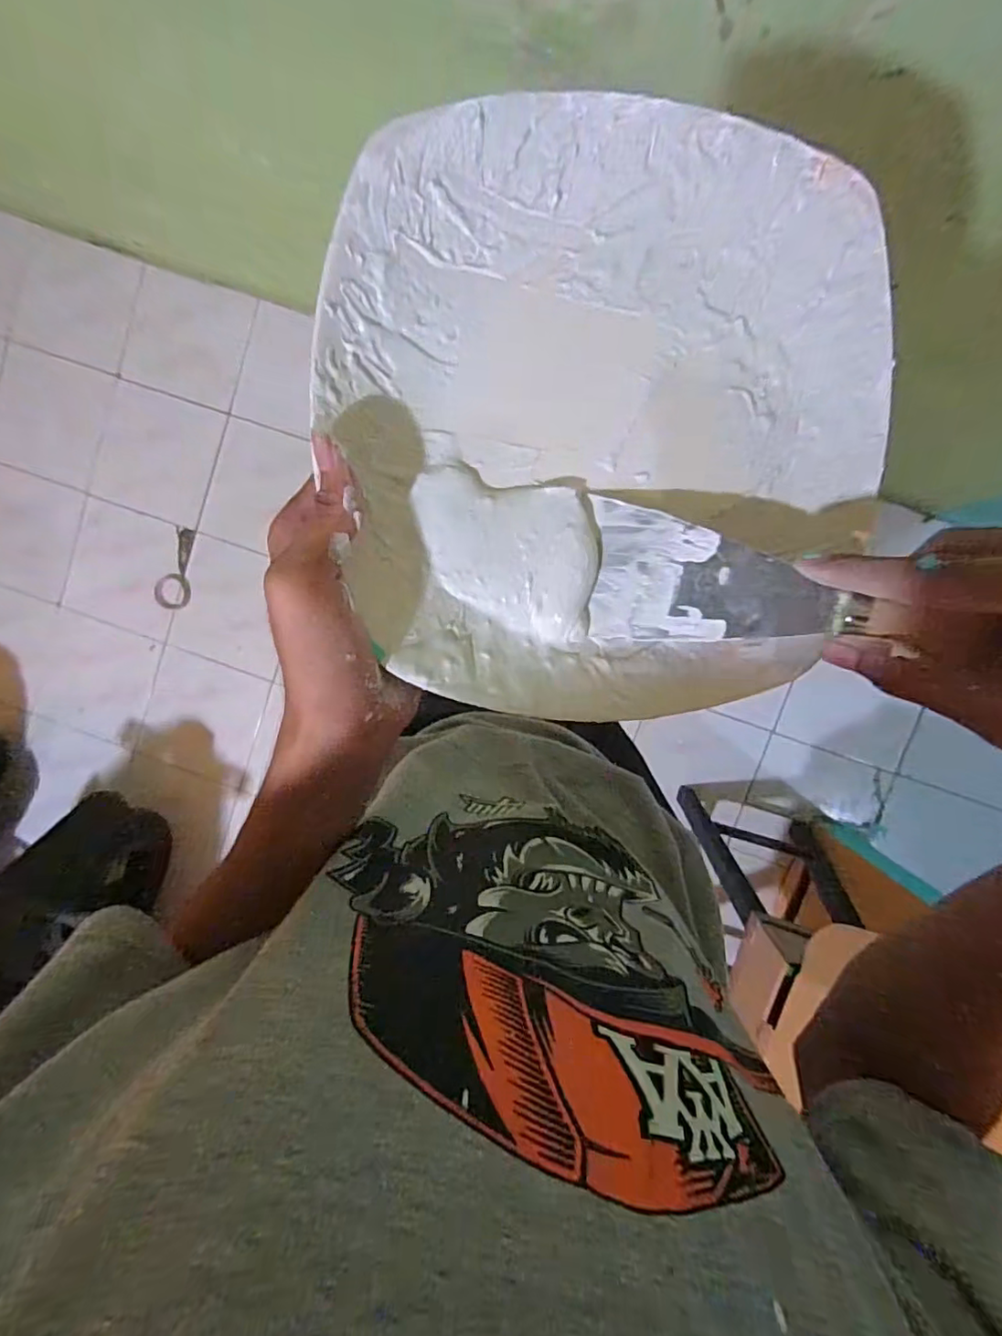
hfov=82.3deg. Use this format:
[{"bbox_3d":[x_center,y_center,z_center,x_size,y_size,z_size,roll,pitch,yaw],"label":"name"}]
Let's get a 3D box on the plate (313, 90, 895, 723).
[{"bbox_3d":[0.046,-0.095,0.241,0.225,0.022,0.228,-1,99,-6],"label":"plate"}]

